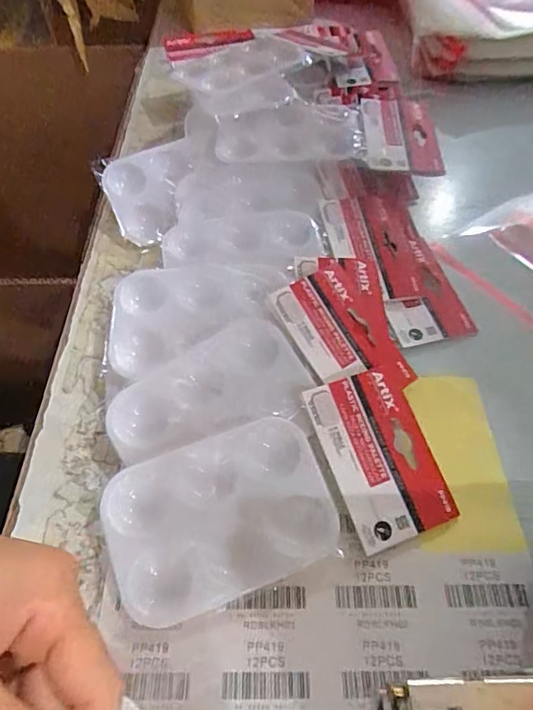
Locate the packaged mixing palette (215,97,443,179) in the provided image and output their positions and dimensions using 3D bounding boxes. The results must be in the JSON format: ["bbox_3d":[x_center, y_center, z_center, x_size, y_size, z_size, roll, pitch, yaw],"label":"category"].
[{"bbox_3d":[0.053,-0.193,0.441,0.188,0.029,0.086,2,54,2],"label":"packaged mixing palette"}]

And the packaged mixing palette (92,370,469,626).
[{"bbox_3d":[0.007,0.080,0.290,0.193,0.008,0.093,-16,74,-9],"label":"packaged mixing palette"}]

